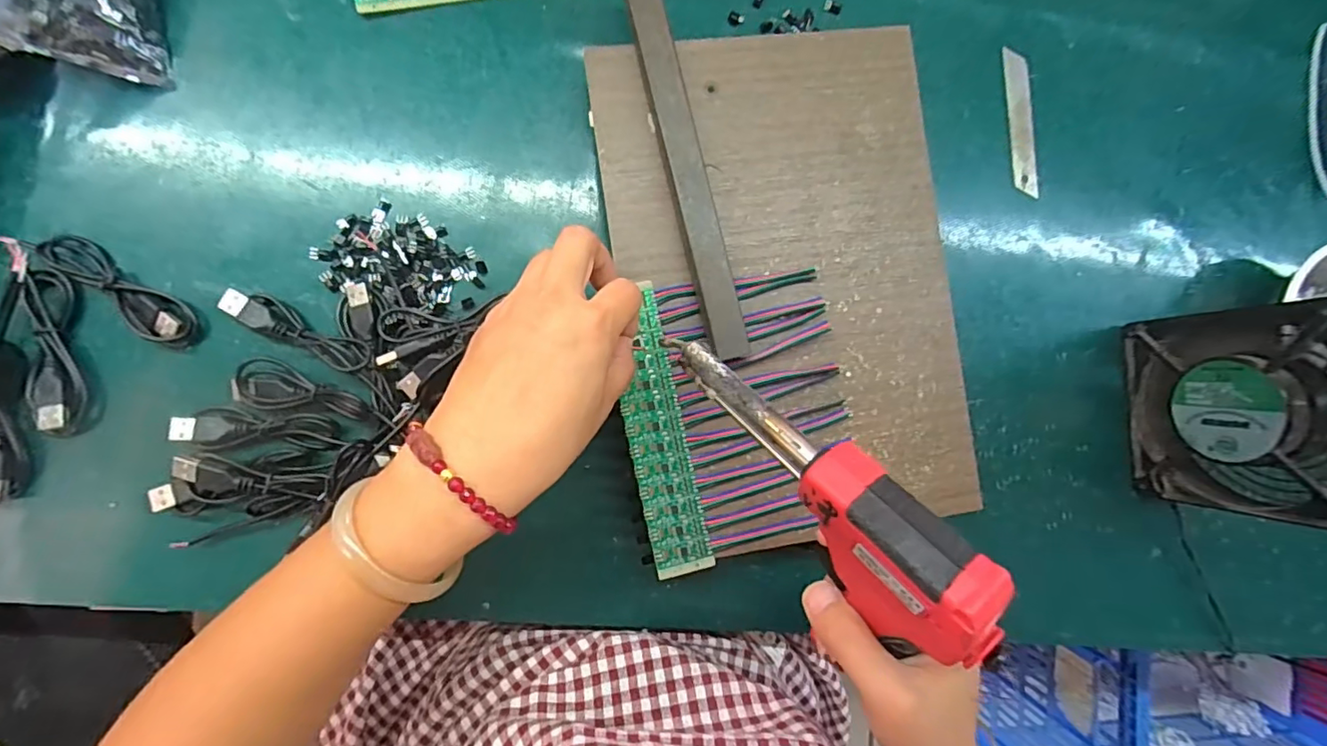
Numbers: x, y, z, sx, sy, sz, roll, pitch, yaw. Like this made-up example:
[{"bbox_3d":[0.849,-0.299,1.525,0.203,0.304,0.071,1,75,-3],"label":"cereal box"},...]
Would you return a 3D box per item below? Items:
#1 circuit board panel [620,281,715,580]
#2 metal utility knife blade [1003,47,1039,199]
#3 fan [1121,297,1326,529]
[{"bbox_3d":[-0.002,0.033,0.322,0.036,0.004,0.160,-8,88,-8],"label":"circuit board panel"},{"bbox_3d":[0.247,-0.172,0.391,0.018,0.004,0.099,-4,89,-8],"label":"metal utility knife blade"},{"bbox_3d":[0.350,0.022,0.344,0.040,0.130,0.119,2,88,-8],"label":"fan"}]

